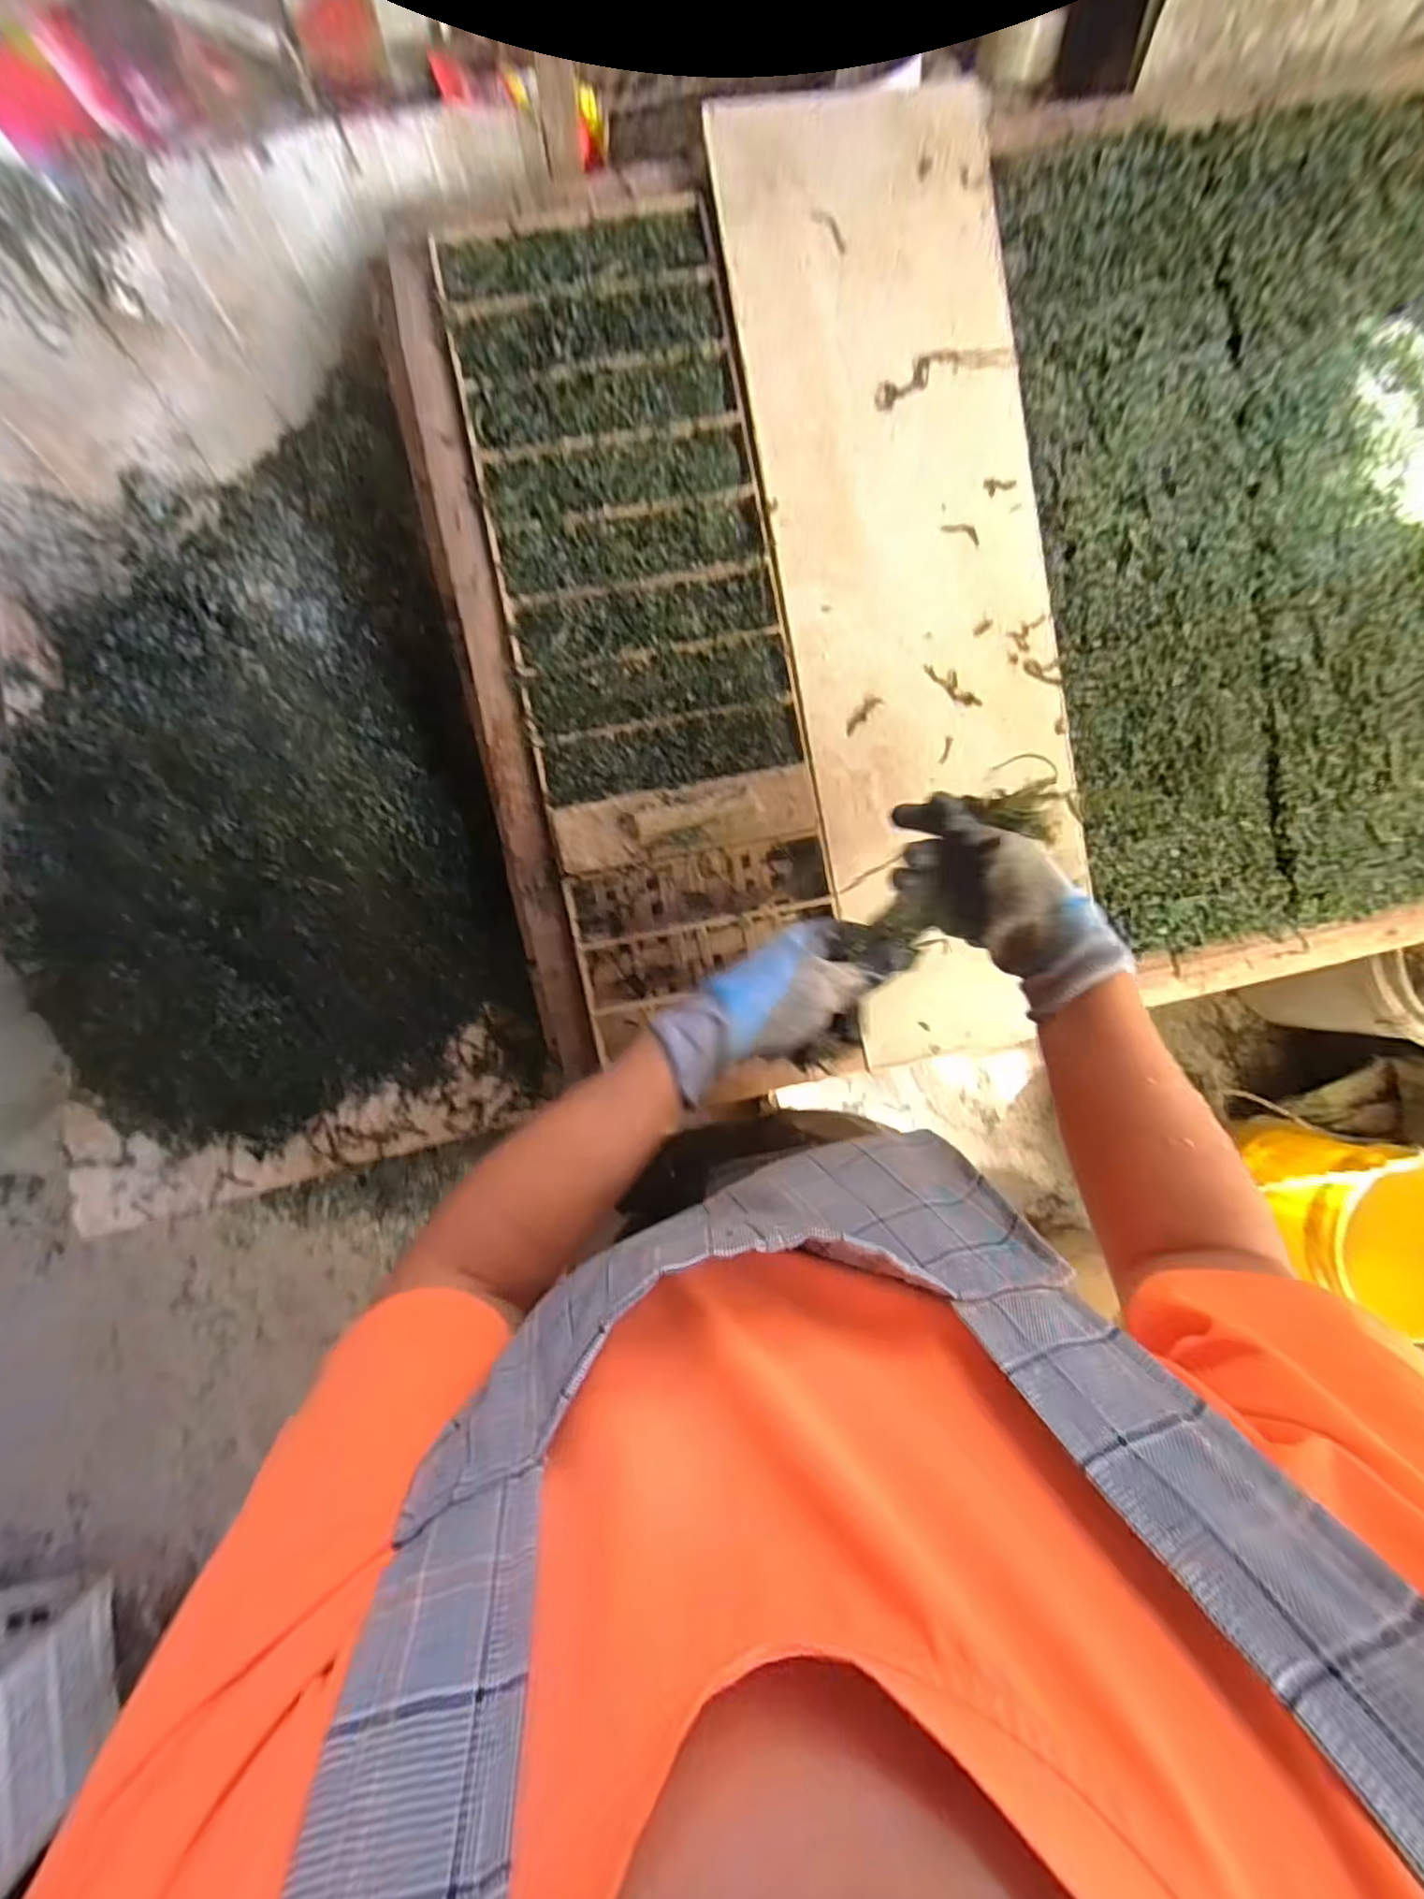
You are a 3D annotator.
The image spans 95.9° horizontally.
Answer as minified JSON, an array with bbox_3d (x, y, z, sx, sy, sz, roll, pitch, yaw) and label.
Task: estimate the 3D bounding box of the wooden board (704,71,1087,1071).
[{"bbox_3d":[0.179,-0.304,0.556,0.232,0.019,0.797,-11,95,-3],"label":"wooden board"}]

